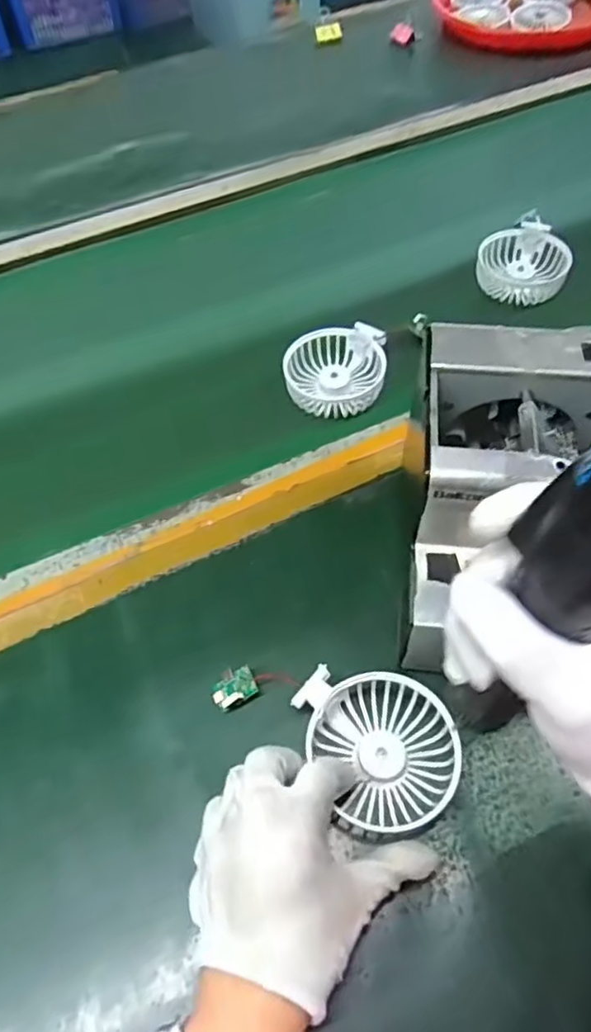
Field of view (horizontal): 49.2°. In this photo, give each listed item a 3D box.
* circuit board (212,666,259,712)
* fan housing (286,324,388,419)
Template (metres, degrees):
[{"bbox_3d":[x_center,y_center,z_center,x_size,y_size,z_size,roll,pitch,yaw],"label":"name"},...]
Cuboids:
[{"bbox_3d":[-0.041,0.116,0.431,0.029,0.014,0.023,-24,59,-13],"label":"circuit board"},{"bbox_3d":[0.036,-0.130,0.578,0.089,0.028,0.083,-8,57,-3],"label":"fan housing"}]

